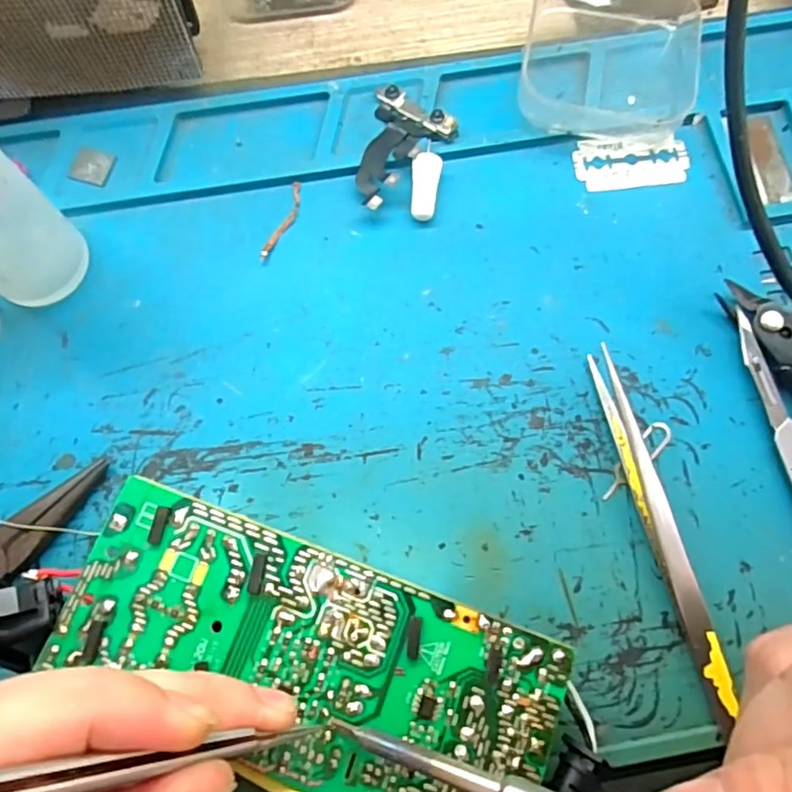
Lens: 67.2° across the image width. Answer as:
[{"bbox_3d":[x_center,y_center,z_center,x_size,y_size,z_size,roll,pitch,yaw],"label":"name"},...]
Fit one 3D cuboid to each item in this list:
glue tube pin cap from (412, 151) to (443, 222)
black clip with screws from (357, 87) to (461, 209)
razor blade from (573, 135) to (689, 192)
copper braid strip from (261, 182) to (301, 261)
[{"bbox_3d":[0.011,-0.076,0.218,0.010,0.009,0.023,7,75,2],"label":"glue tube pin cap"},{"bbox_3d":[-0.003,-0.092,0.222,0.034,0.008,0.047,36,78,9],"label":"black clip with screws"},{"bbox_3d":[0.089,-0.089,0.224,0.042,0.004,0.022,-4,75,-1],"label":"razor blade"},{"bbox_3d":[-0.041,-0.064,0.218,0.006,0.004,0.033,19,76,5],"label":"copper braid strip"}]

